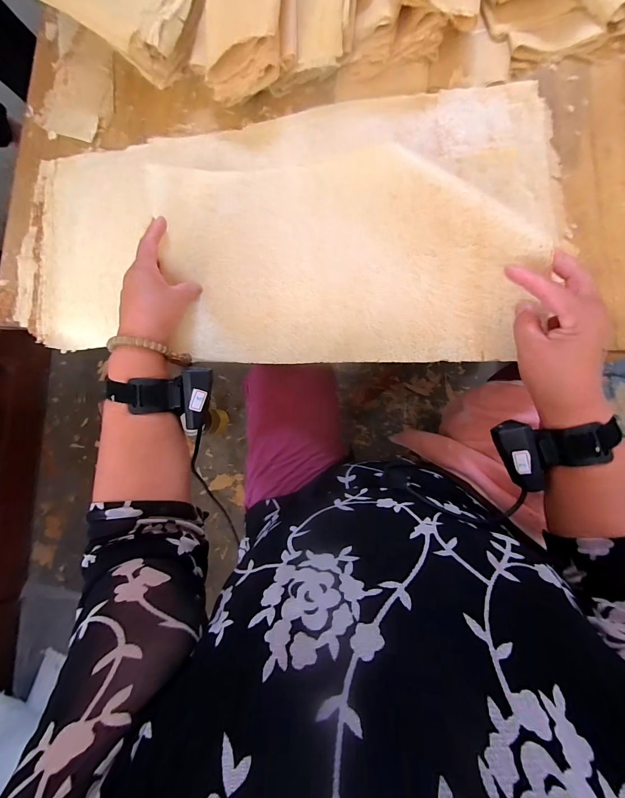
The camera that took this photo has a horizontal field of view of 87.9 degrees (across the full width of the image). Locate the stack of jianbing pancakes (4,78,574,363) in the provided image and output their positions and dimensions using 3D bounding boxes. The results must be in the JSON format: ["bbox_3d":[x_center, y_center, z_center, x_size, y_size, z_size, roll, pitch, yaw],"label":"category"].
[{"bbox_3d":[-0.065,-0.210,0.412,0.712,0.090,0.337,-1,86,5],"label":"stack of jianbing pancakes"}]

